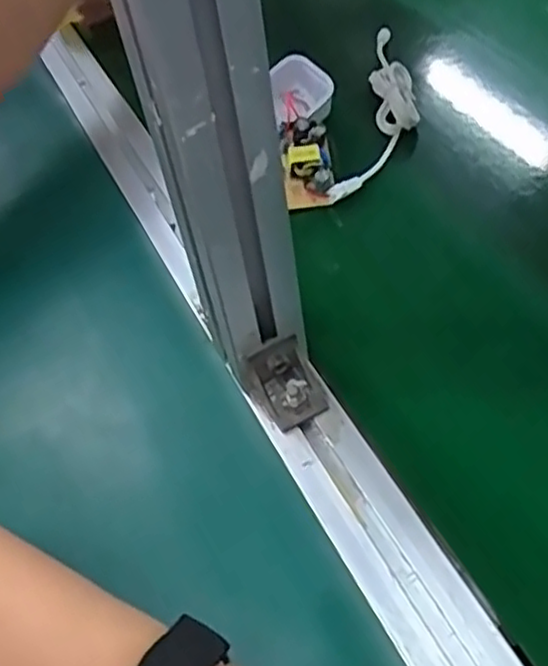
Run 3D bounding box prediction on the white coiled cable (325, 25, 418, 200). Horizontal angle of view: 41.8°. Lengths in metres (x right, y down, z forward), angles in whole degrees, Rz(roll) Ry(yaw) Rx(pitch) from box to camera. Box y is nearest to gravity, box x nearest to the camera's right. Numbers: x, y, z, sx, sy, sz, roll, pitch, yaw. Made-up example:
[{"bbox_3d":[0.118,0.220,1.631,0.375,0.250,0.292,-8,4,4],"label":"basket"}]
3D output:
[{"bbox_3d":[0.082,-0.163,0.516,0.044,0.018,0.201,9,54,12],"label":"white coiled cable"}]

